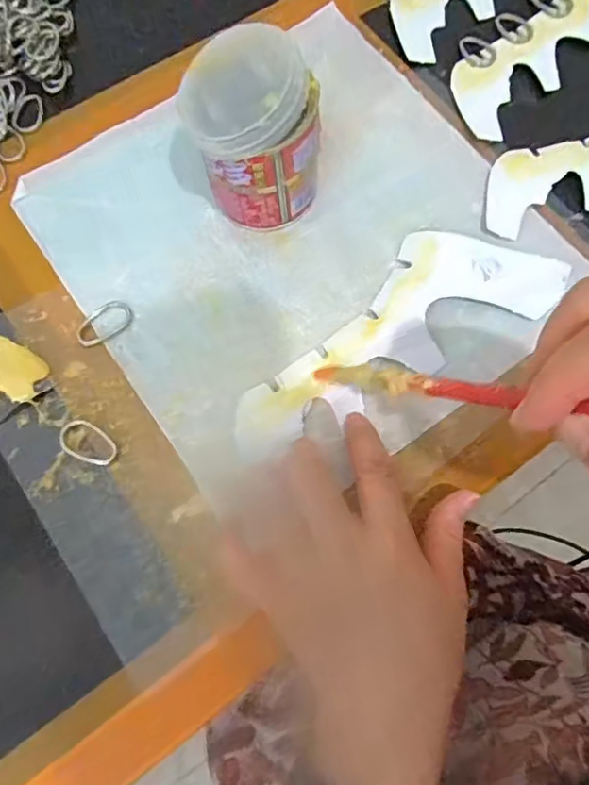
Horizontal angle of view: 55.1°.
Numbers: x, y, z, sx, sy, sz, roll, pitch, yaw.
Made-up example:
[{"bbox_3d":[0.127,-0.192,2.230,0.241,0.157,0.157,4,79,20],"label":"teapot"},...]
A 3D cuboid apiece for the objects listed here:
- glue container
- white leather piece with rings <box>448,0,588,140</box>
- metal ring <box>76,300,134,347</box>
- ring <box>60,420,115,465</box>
[{"bbox_3d":[-0.021,-0.139,0.307,0.068,0.092,0.061,-8,73,-2],"label":"glue container"},{"bbox_3d":[0.185,-0.254,0.388,0.214,0.008,0.084,-36,76,-10],"label":"white leather piece with rings"},{"bbox_3d":[-0.110,-0.040,0.325,0.035,0.004,0.021,-42,77,-11],"label":"metal ring"},{"bbox_3d":[-0.112,0.027,0.306,0.034,0.004,0.019,31,76,9],"label":"ring"}]

